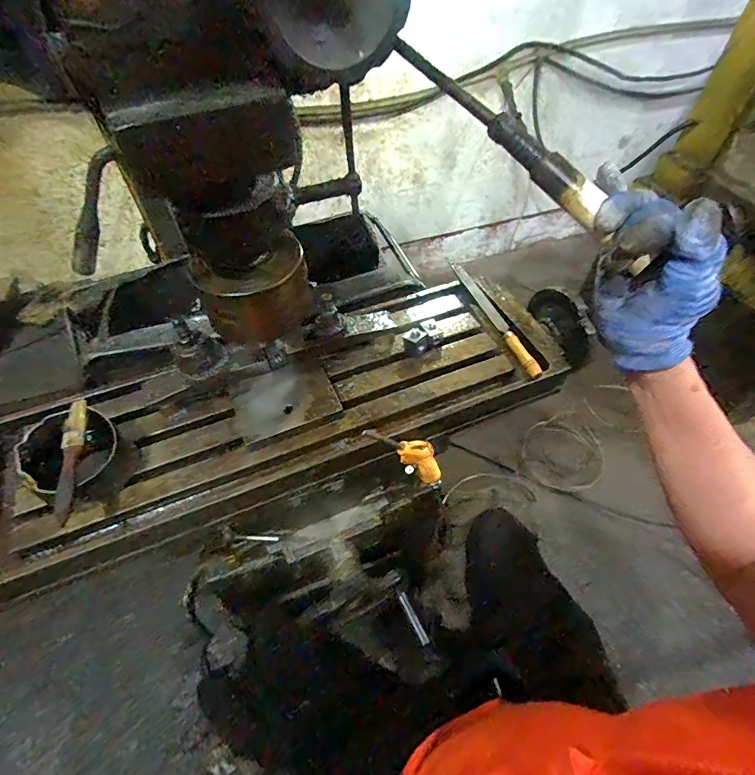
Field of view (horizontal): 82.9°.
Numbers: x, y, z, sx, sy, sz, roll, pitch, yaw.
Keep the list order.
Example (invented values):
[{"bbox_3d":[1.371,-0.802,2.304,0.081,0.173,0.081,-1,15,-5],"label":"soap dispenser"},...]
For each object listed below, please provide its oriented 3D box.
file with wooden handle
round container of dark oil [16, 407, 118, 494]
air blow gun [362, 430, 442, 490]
[{"bbox_3d":[0.180,-0.122,0.673,0.027,0.022,0.270,-16,54,-11],"label":"file with wooden handle"},{"bbox_3d":[-0.357,0.080,0.499,0.093,0.056,0.106,-7,52,-5],"label":"round container of dark oil"},{"bbox_3d":[0.057,0.104,0.604,0.062,0.199,0.028,-26,52,13],"label":"air blow gun"}]

